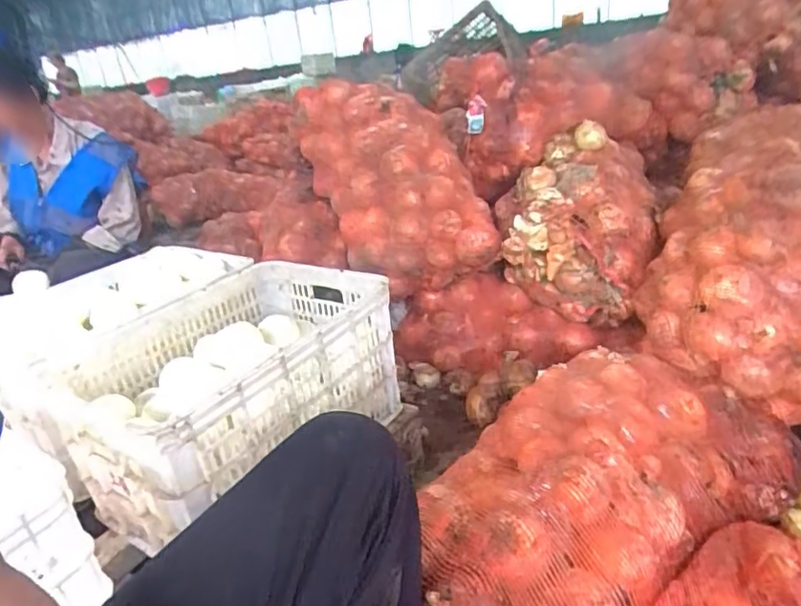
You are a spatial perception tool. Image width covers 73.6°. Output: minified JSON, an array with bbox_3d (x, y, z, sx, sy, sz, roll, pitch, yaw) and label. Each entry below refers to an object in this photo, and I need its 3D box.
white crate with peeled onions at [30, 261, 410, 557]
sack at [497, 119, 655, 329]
[{"bbox_3d":[-0.287,0.138,0.943,0.351,0.237,0.493,11,30,34],"label":"white crate with peeled onions"},{"bbox_3d":[0.428,-0.192,1.321,0.340,0.353,0.447,2,26,19],"label":"sack"}]

